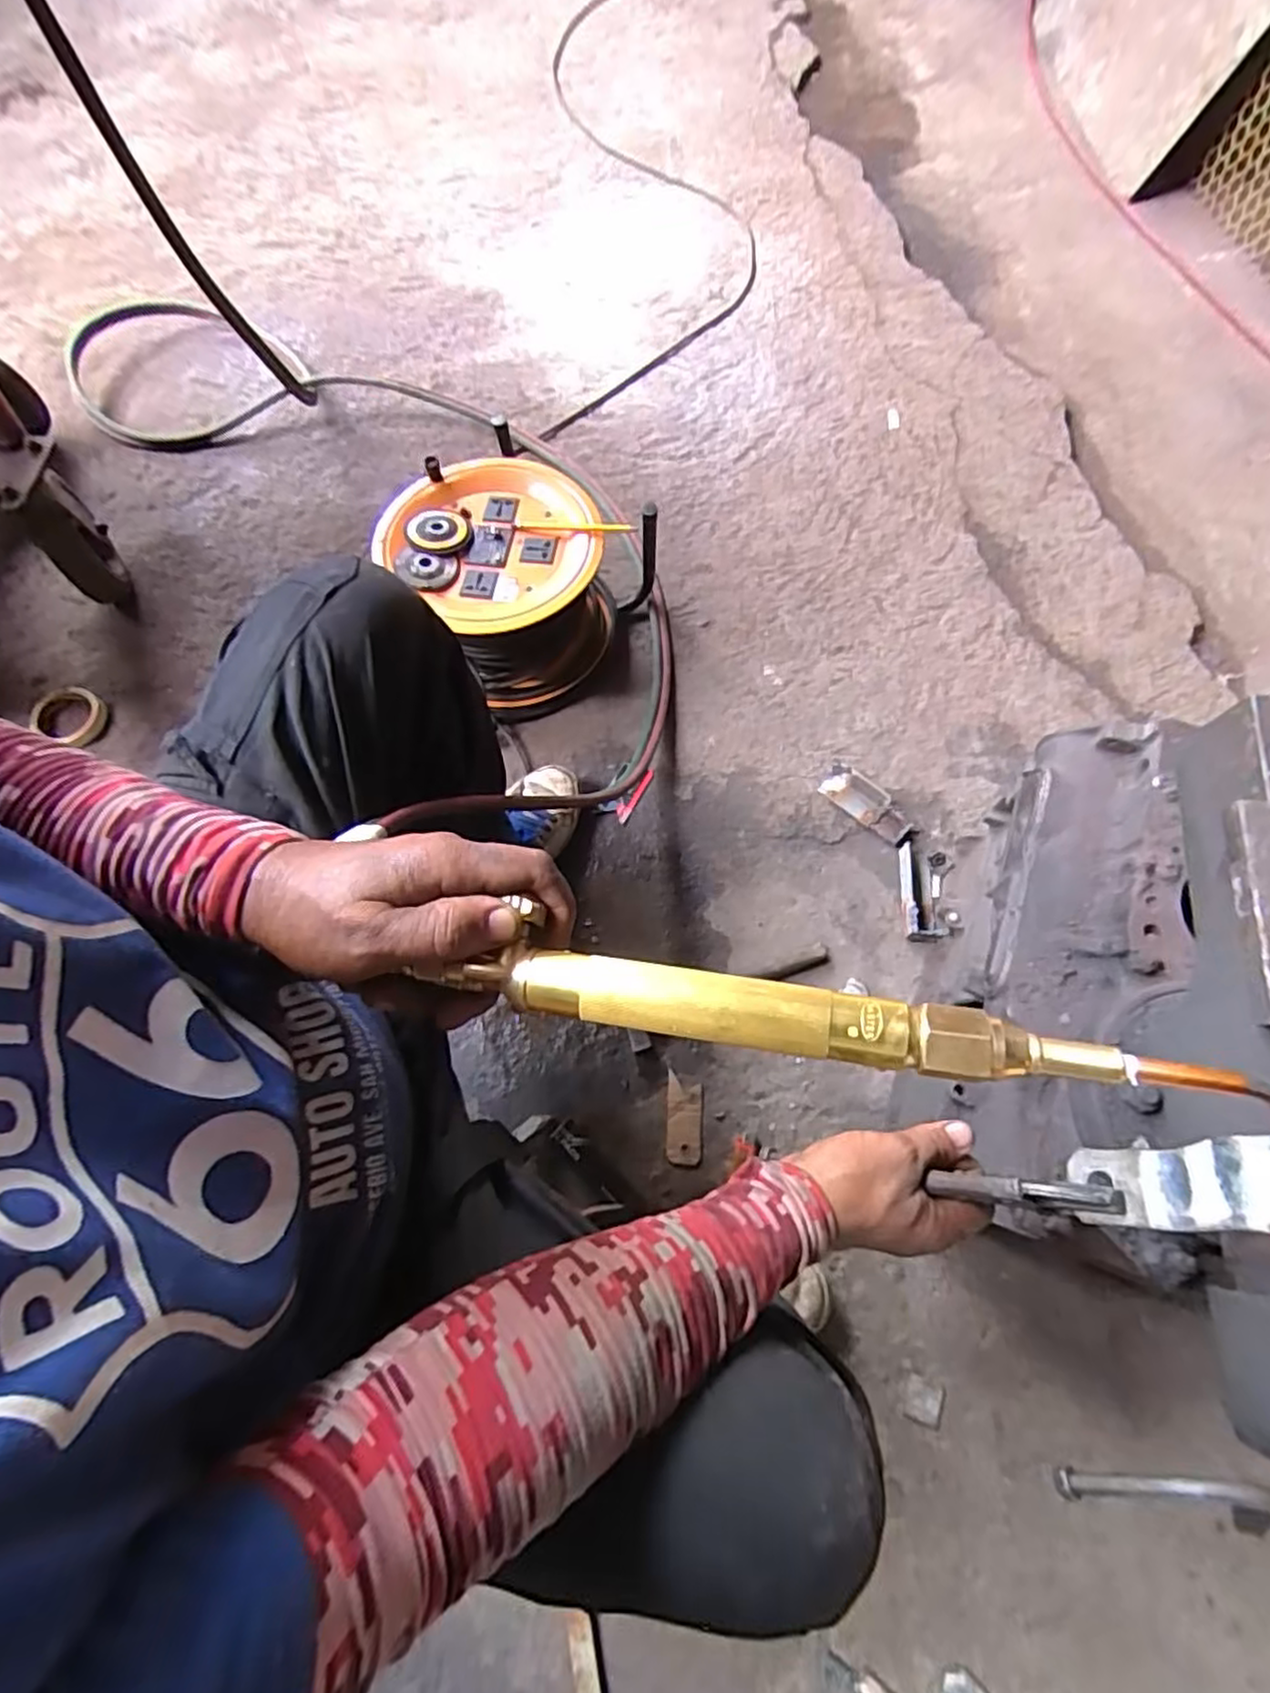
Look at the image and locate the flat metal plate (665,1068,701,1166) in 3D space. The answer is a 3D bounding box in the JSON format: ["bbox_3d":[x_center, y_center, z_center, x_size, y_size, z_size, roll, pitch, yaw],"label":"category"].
[{"bbox_3d":[0.056,0.311,0.802,0.039,0.004,0.093,2,68,2],"label":"flat metal plate"}]

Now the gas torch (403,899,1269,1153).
[{"bbox_3d":[0.083,0.073,0.279,0.321,0.024,0.030,7,68,12],"label":"gas torch"}]

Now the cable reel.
[{"bbox_3d":[-0.174,-0.376,0.990,0.304,0.178,0.296,28,71,12],"label":"cable reel"}]

